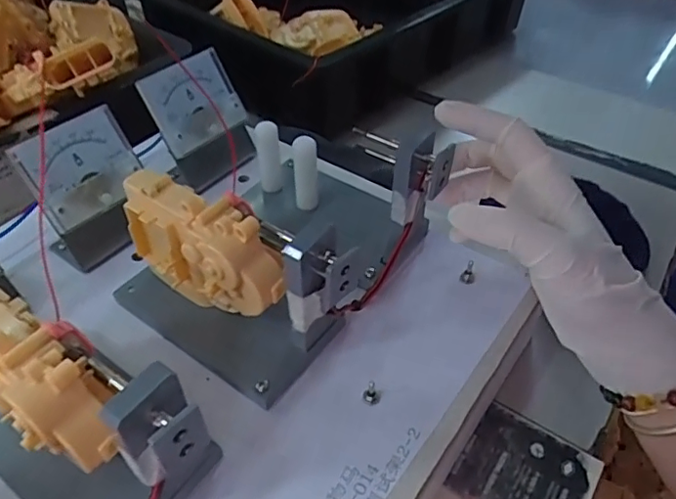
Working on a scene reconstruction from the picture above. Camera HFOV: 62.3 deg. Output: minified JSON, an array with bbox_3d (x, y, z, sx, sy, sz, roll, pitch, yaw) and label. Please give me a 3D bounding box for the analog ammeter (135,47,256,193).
[{"bbox_3d":[-0.097,-0.089,0.400,0.047,0.074,0.065,30,51,26],"label":"analog ammeter"}]

